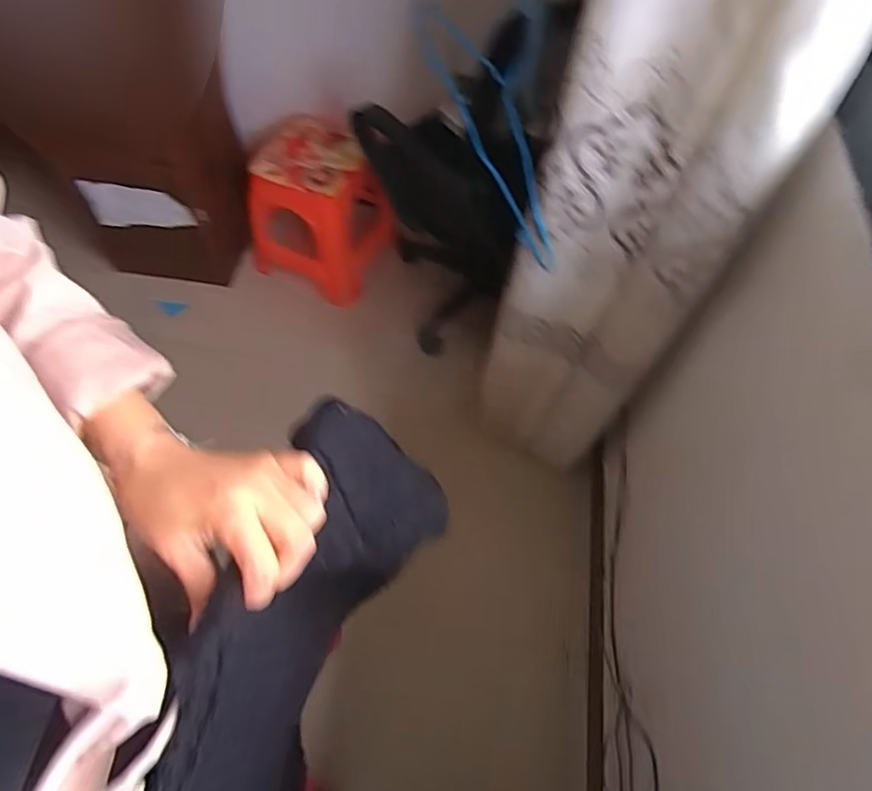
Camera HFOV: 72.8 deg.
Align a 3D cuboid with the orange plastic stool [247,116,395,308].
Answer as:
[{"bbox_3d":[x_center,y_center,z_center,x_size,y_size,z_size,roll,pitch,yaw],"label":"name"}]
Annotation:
[{"bbox_3d":[-0.306,-0.506,1.616,0.319,0.316,0.332,24,64,11],"label":"orange plastic stool"}]

